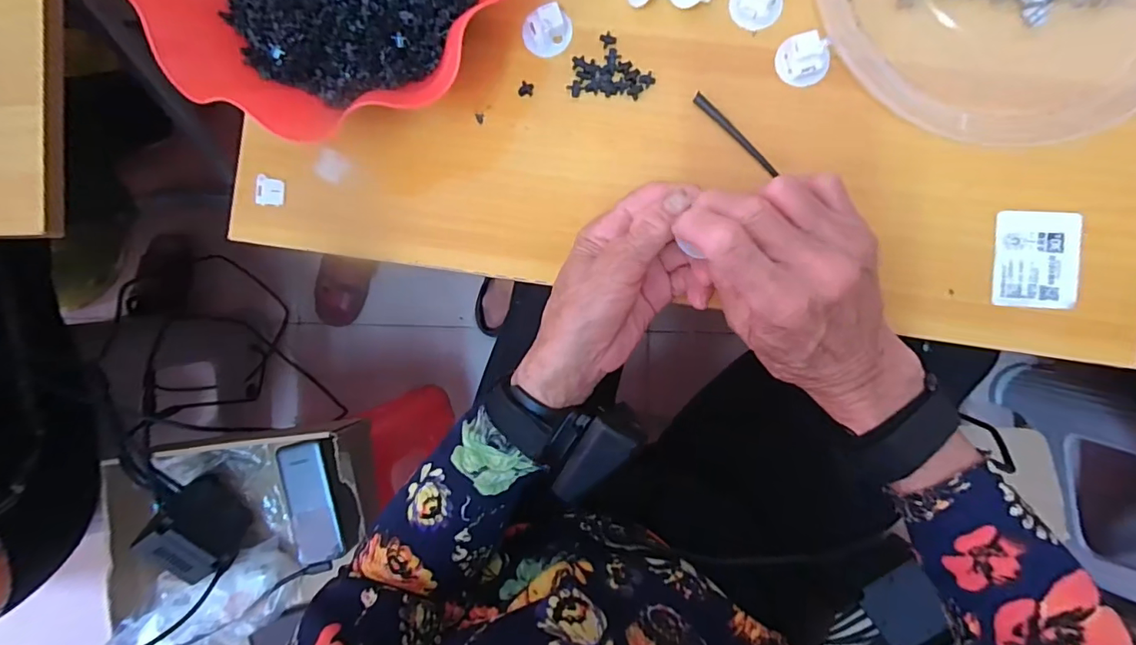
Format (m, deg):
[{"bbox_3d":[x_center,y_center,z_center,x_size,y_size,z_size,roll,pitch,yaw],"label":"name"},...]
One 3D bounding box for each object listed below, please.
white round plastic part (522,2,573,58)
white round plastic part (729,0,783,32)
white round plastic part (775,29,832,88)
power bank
[{"bbox_3d":[-0.013,-0.188,0.327,0.032,0.014,0.025,-12,90,4],"label":"white round plastic part"},{"bbox_3d":[0.118,-0.201,0.318,0.031,0.016,0.026,31,93,3],"label":"white round plastic part"},{"bbox_3d":[0.148,-0.165,0.318,0.032,0.016,0.025,41,94,2],"label":"white round plastic part"},{"bbox_3d":[-0.275,0.192,0.542,0.060,0.017,0.124,-11,90,4],"label":"power bank"}]

